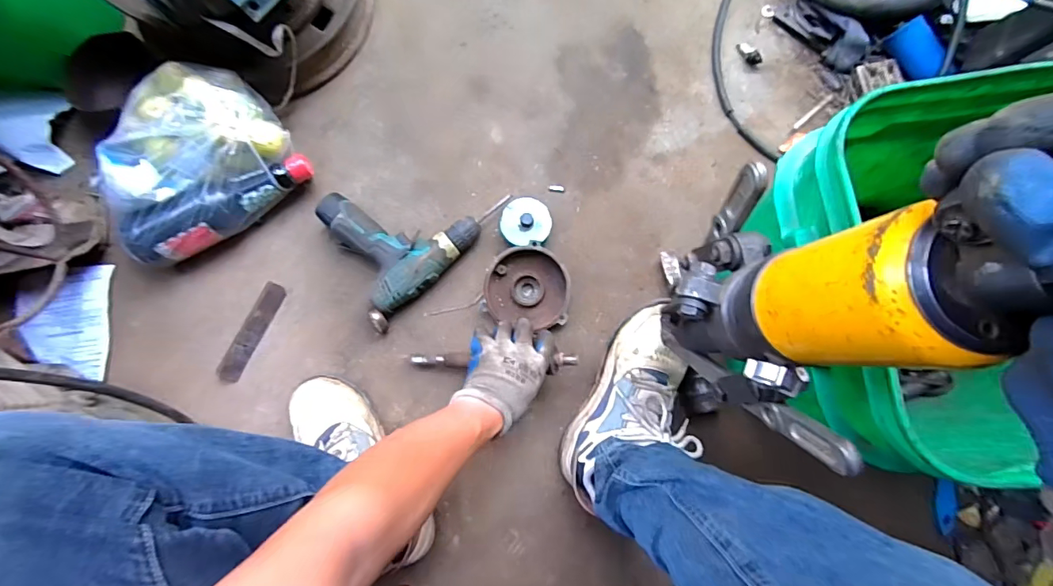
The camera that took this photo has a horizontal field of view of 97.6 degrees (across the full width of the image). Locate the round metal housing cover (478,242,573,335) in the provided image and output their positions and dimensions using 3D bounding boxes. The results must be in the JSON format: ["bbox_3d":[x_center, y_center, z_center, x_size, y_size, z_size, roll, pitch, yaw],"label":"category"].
[{"bbox_3d":[0.002,-0.007,0.657,0.119,0.037,0.118,0,83,3],"label":"round metal housing cover"}]

